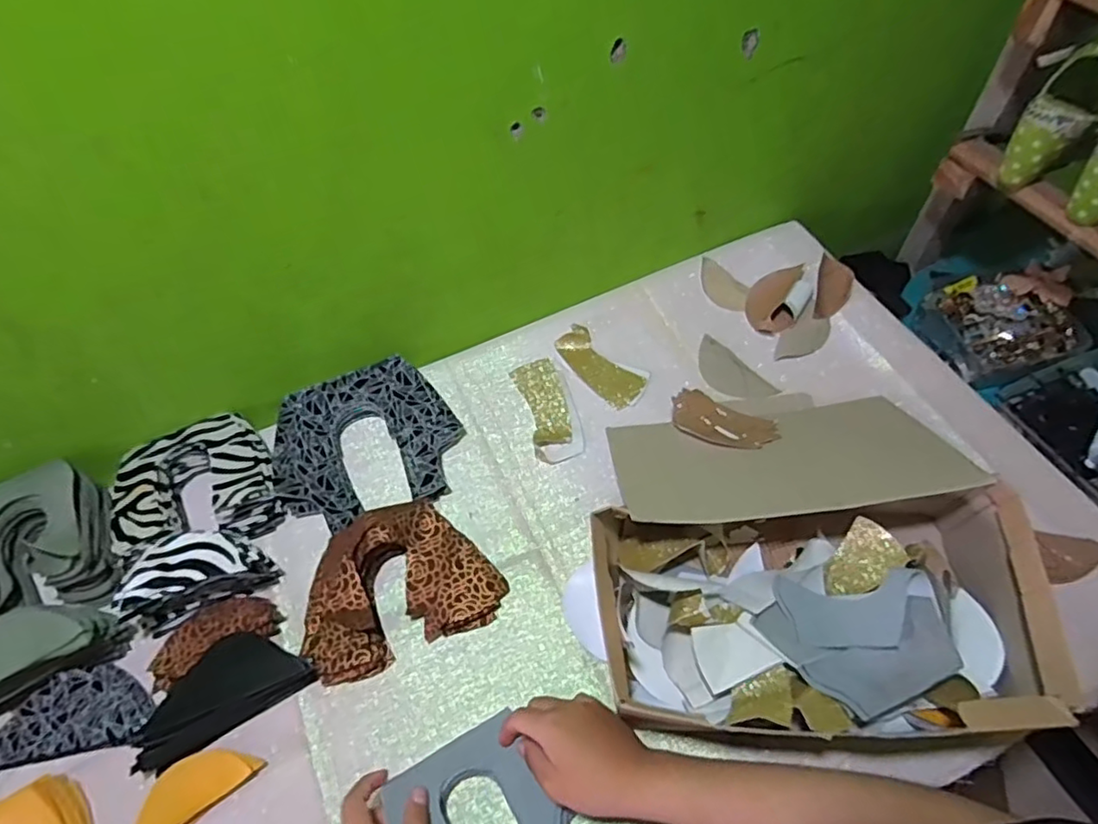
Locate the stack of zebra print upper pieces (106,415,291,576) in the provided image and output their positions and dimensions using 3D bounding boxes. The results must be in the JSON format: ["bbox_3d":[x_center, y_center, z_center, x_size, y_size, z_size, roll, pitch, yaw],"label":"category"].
[{"bbox_3d":[-0.373,0.079,0.657,0.157,0.050,0.136,-21,58,-10],"label":"stack of zebra print upper pieces"}]

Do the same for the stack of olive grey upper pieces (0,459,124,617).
[{"bbox_3d":[-0.523,0.137,0.617,0.160,0.061,0.140,-23,58,-12],"label":"stack of olive grey upper pieces"}]

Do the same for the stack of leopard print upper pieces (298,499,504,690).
[{"bbox_3d":[-0.147,0.162,0.593,0.178,0.044,0.136,-22,58,-11],"label":"stack of leopard print upper pieces"}]

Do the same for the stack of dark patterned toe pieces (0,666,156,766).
[{"bbox_3d":[-0.426,0.267,0.545,0.147,0.018,0.070,-9,56,-2],"label":"stack of dark patterned toe pieces"}]

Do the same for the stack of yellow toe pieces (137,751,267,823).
[{"bbox_3d":[-0.304,0.322,0.514,0.116,0.019,0.049,-36,62,-19],"label":"stack of yellow toe pieces"}]

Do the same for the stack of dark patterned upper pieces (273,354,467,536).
[{"bbox_3d":[-0.201,0.034,0.682,0.193,0.037,0.181,-21,58,-10],"label":"stack of dark patterned upper pieces"}]

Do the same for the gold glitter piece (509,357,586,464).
[{"bbox_3d":[0.000,-0.005,0.711,0.057,0.004,0.138,-14,57,-6],"label":"gold glitter piece"}]

